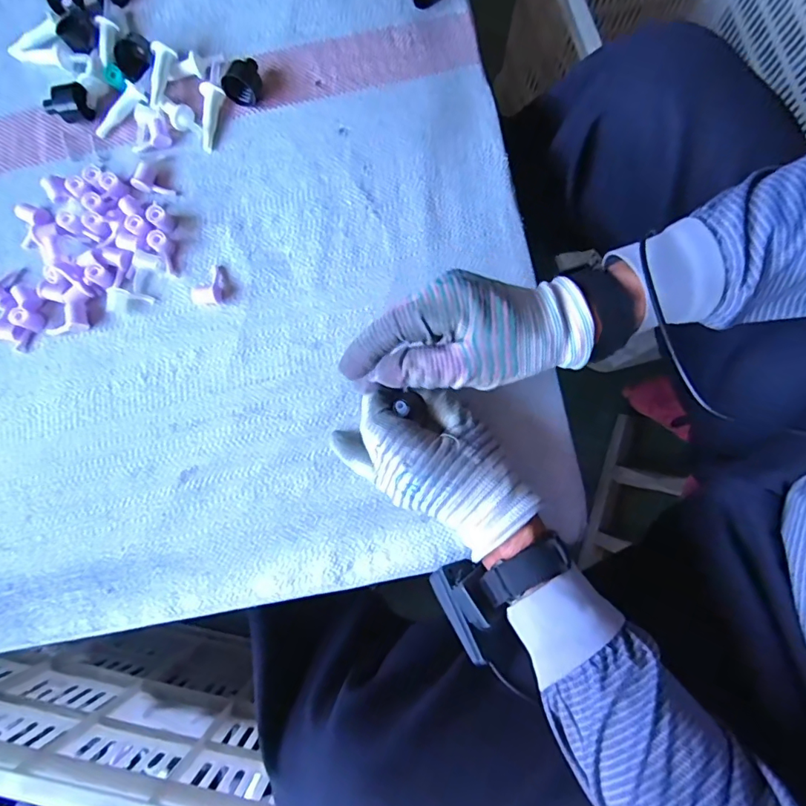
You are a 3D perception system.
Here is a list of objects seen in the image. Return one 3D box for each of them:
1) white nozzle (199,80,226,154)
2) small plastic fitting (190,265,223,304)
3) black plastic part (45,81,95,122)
[{"bbox_3d":[-0.173,-0.260,0.444,0.020,0.018,0.057,-3,80,1],"label":"white nozzle"},{"bbox_3d":[-0.167,-0.103,0.416,0.023,0.012,0.035,-2,80,1],"label":"small plastic fitting"},{"bbox_3d":[-0.302,-0.270,0.443,0.037,0.024,0.026,-10,80,-1],"label":"black plastic part"}]

